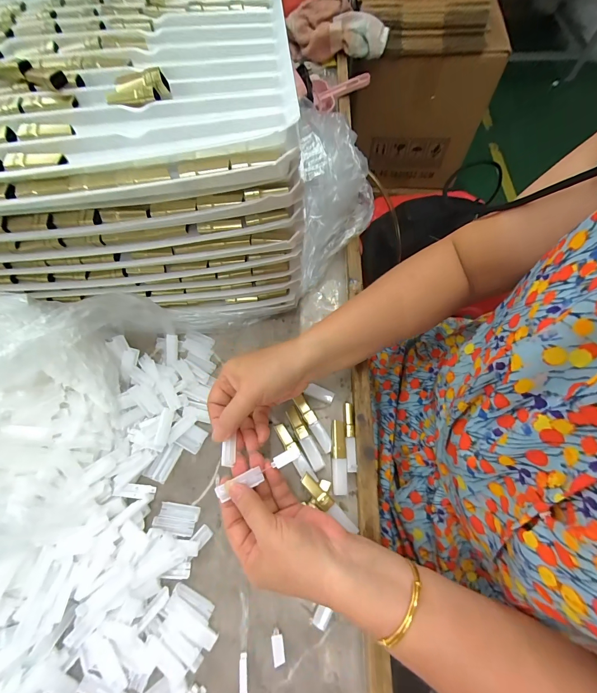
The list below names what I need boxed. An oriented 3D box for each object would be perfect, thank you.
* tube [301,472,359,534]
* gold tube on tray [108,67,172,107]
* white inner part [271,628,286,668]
[{"bbox_3d":[0.030,0.158,0.318,0.013,0.009,0.072,-42,71,-16],"label":"tube"},{"bbox_3d":[-0.129,-0.204,0.253,0.048,0.017,0.019,-8,65,-2],"label":"gold tube on tray"},{"bbox_3d":[-0.018,0.271,0.288,0.010,0.005,0.025,-9,65,-3],"label":"white inner part"}]

